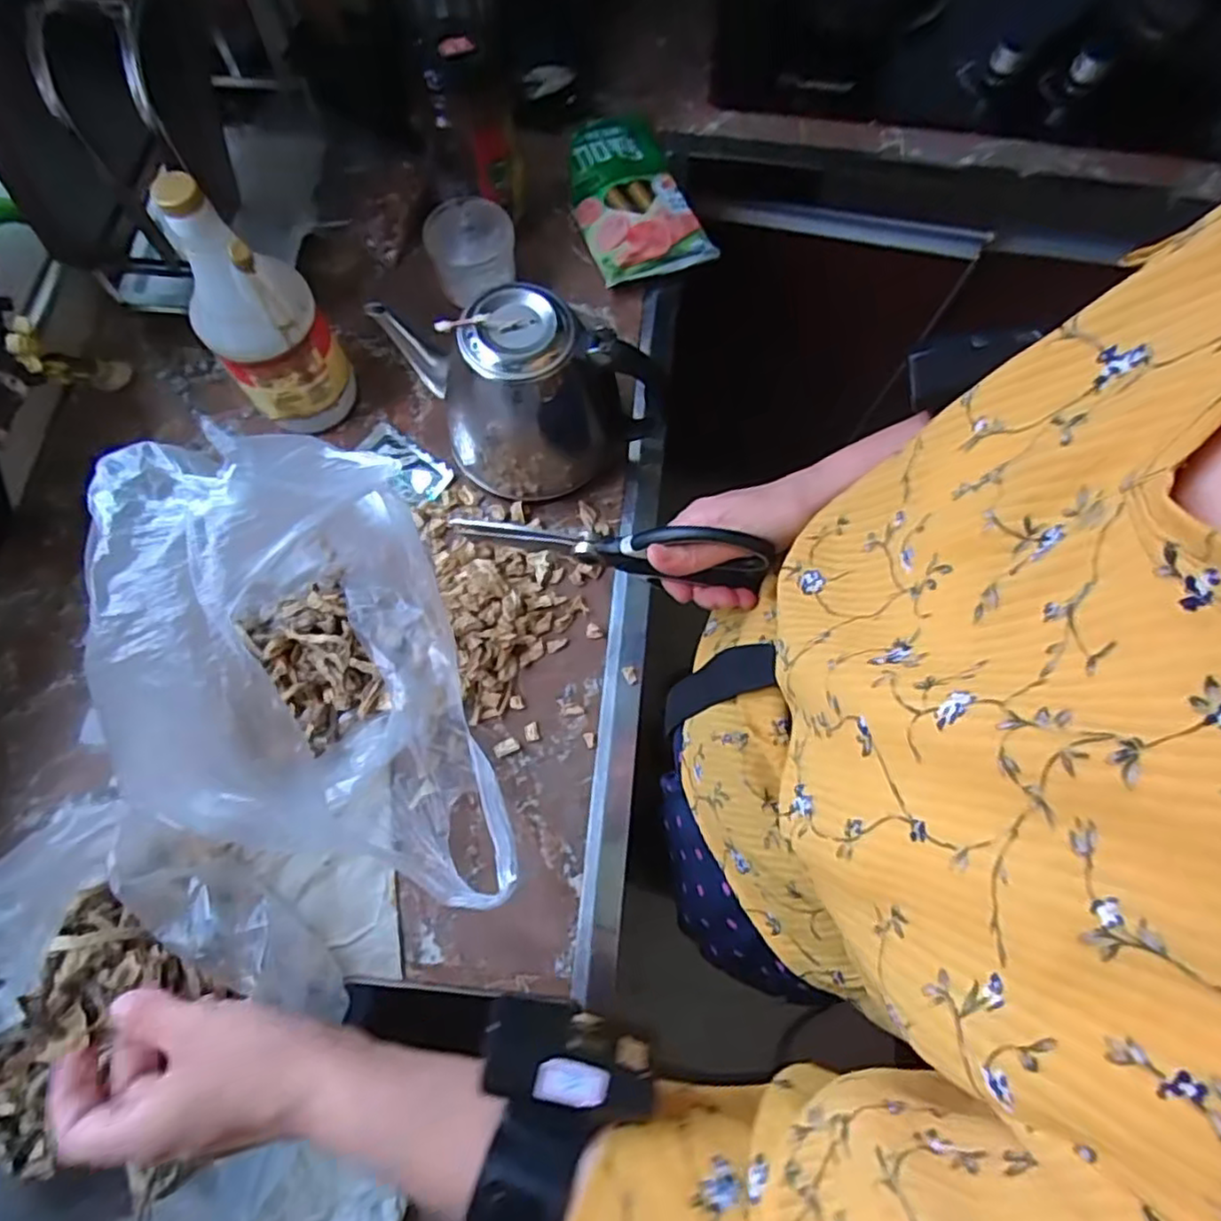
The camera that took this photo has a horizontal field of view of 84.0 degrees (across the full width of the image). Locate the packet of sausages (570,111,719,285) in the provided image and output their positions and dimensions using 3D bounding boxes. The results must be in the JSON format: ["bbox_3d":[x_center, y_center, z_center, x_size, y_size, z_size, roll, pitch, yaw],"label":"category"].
[{"bbox_3d":[0.018,-0.421,0.686,0.114,0.033,0.198,-19,74,-8],"label":"packet of sausages"}]

